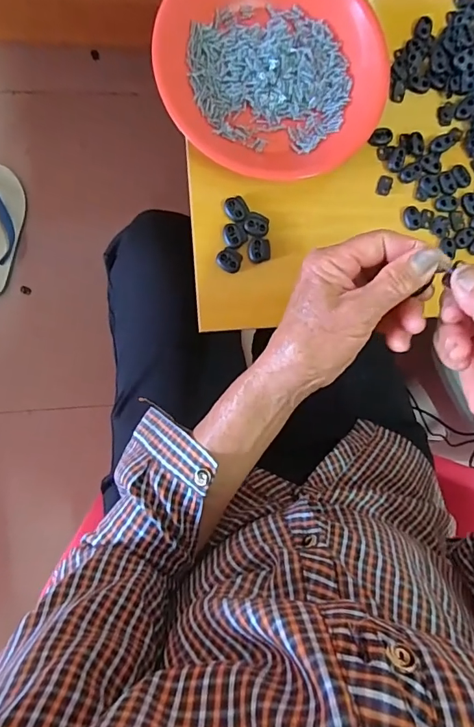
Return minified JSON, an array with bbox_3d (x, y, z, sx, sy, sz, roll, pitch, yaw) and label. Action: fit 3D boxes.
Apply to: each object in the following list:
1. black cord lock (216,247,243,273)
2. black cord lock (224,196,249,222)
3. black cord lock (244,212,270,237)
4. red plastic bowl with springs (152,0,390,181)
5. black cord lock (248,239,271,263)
[{"bbox_3d":[-0.006,-0.089,0.389,0.021,0.004,0.020,20,86,-7],"label":"black cord lock"},{"bbox_3d":[0.000,-0.134,0.392,0.019,0.004,0.022,-37,94,-7],"label":"black cord lock"},{"bbox_3d":[0.018,-0.121,0.393,0.021,0.004,0.020,22,86,-7],"label":"black cord lock"},{"bbox_3d":[0.030,-0.253,0.385,0.190,0.030,0.173,0,89,-8],"label":"red plastic bowl with springs"},{"bbox_3d":[0.020,-0.098,0.393,0.020,0.004,0.021,2,88,-8],"label":"black cord lock"}]

